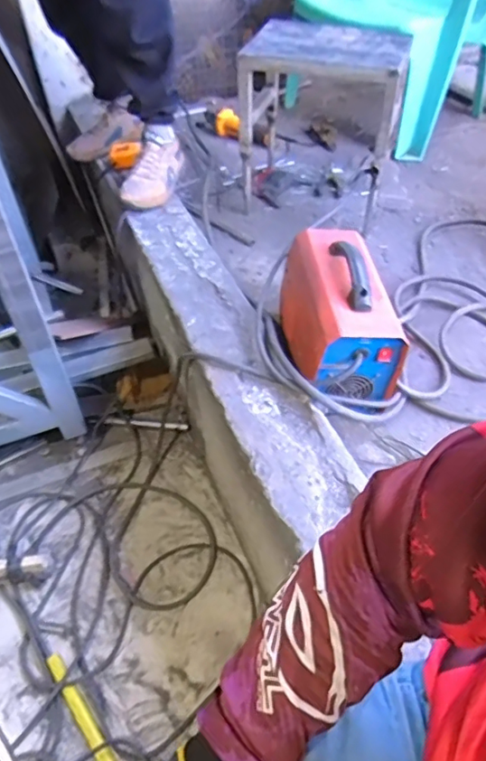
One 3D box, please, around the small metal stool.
[{"bbox_3d":[0.191,-0.658,1.368,0.388,0.379,0.292,14,49,14],"label":"small metal stool"}]

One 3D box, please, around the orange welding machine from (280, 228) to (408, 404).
[{"bbox_3d":[0.172,-0.128,0.973,0.159,0.189,0.340,-6,48,-4],"label":"orange welding machine"}]

